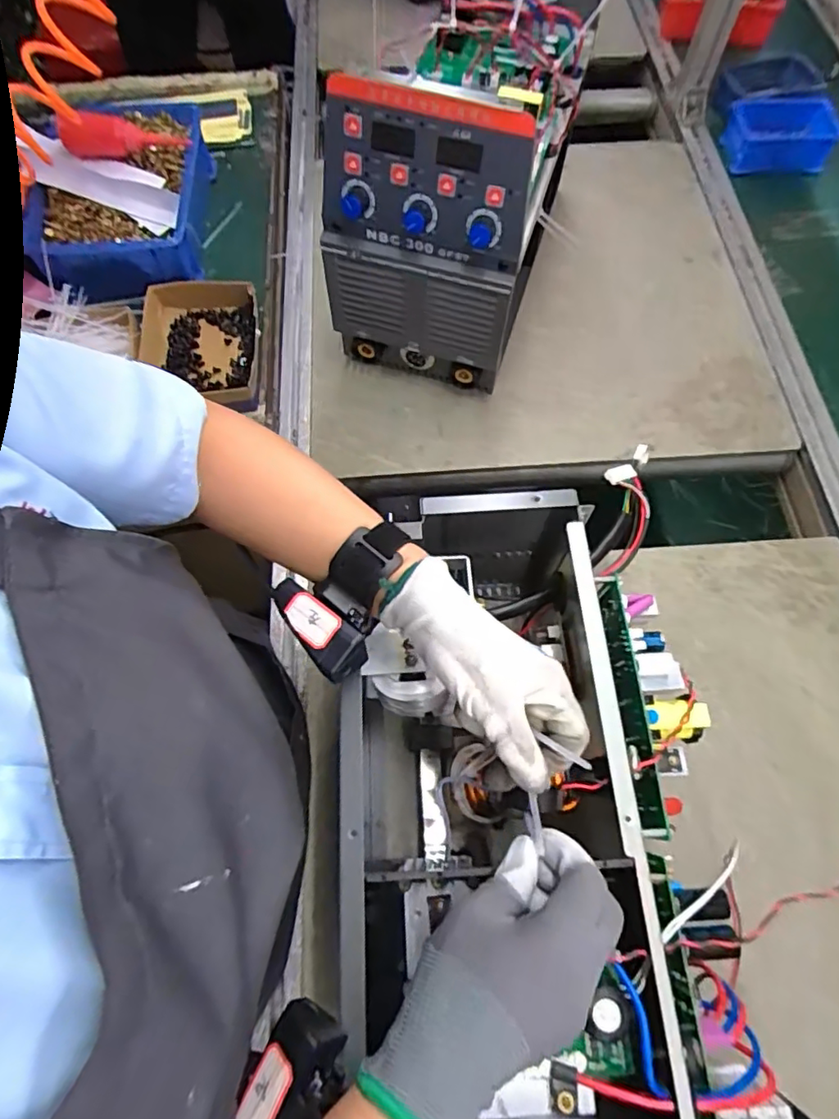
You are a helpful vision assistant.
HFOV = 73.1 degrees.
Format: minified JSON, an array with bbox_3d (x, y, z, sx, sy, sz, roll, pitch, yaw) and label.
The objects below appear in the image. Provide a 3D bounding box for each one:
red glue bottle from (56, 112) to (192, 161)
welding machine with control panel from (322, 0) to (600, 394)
[{"bbox_3d":[-0.384,-0.554,0.740,0.160,0.038,0.043,0,67,0],"label":"red glue bottle"},{"bbox_3d":[0.055,-0.445,0.650,0.190,0.307,0.402,17,68,7],"label":"welding machine with control panel"}]

